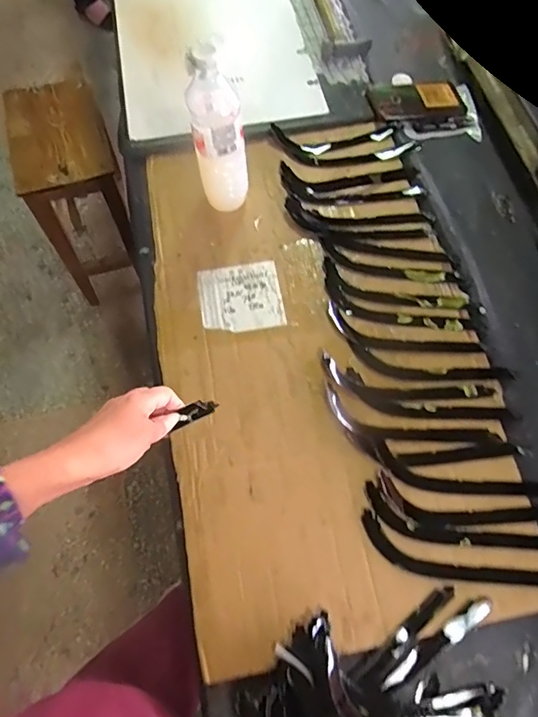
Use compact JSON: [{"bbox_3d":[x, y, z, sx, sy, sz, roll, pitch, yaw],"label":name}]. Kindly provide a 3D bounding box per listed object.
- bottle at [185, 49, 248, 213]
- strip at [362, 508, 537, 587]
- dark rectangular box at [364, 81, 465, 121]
[{"bbox_3d":[-0.064,-0.285,0.612,0.068,0.216,0.070,-3,67,-2],"label":"bottle"},{"bbox_3d":[0.201,0.222,0.513,0.212,0.005,0.045,18,68,8],"label":"strip"},{"bbox_3d":[0.242,-0.418,0.780,0.152,0.011,0.076,-16,68,-7],"label":"dark rectangular box"}]

